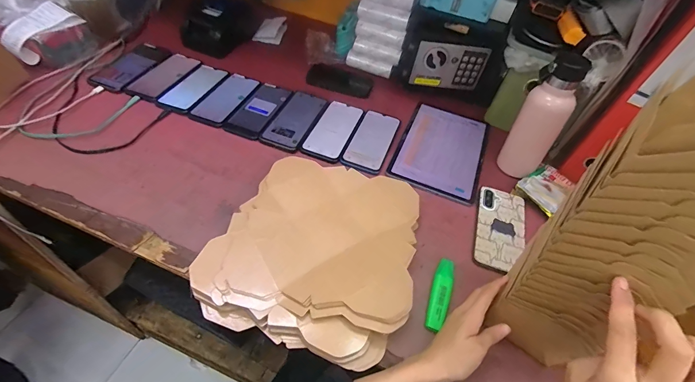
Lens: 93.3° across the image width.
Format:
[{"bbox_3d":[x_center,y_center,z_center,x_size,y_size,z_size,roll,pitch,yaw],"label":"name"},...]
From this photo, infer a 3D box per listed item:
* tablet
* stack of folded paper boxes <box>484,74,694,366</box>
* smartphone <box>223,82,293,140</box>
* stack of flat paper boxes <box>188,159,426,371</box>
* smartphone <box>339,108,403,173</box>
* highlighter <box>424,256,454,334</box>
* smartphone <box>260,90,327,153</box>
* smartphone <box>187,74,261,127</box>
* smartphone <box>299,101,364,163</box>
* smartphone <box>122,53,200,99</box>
[{"bbox_3d":[0.190,-0.088,0.651,0.160,0.015,0.244,22,51,10],"label":"tablet"},{"bbox_3d":[0.218,0.060,0.269,0.116,0.321,0.035,39,53,25],"label":"stack of folded paper boxes"},{"bbox_3d":[-0.179,-0.170,0.671,0.075,0.008,0.171,19,51,7],"label":"smartphone"},{"bbox_3d":[-0.039,0.071,0.473,0.263,0.035,0.279,17,51,6],"label":"stack of flat paper boxes"},{"bbox_3d":[0.051,-0.102,0.651,0.078,0.015,0.168,21,51,9],"label":"smartphone"},{"bbox_3d":[0.130,0.143,0.454,0.029,0.015,0.105,22,51,9],"label":"highlighter"},{"bbox_3d":[-0.102,-0.149,0.661,0.077,0.007,0.176,19,51,7],"label":"smartphone"},{"bbox_3d":[-0.248,-0.190,0.674,0.075,0.012,0.160,18,51,7],"label":"smartphone"},{"bbox_3d":[-0.025,-0.128,0.655,0.076,0.007,0.171,21,51,8],"label":"smartphone"},{"bbox_3d":[-0.389,-0.248,0.695,0.075,0.014,0.154,21,51,9],"label":"smartphone"}]

